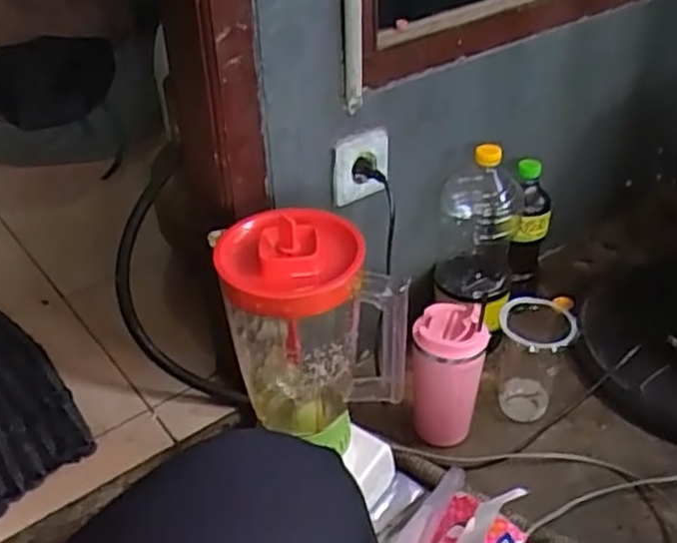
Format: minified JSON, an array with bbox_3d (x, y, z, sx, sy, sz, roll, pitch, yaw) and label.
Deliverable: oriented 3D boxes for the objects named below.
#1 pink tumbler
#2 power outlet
[{"bbox_3d":[0.129,0.127,0.885,0.080,0.191,0.072,1,36,3],"label":"pink tumbler"},{"bbox_3d":[0.028,-0.121,0.861,0.083,0.084,0.012,-26,42,-30],"label":"power outlet"}]

